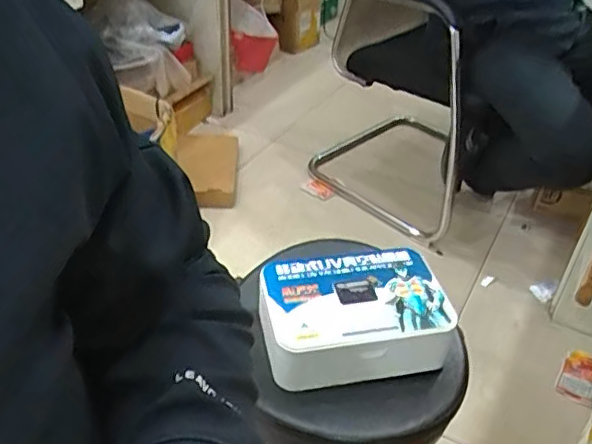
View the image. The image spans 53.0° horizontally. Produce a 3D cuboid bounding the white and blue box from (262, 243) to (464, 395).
[{"bbox_3d":[0.070,0.110,0.768,0.227,0.069,0.189,-5,39,-10],"label":"white and blue box"}]

